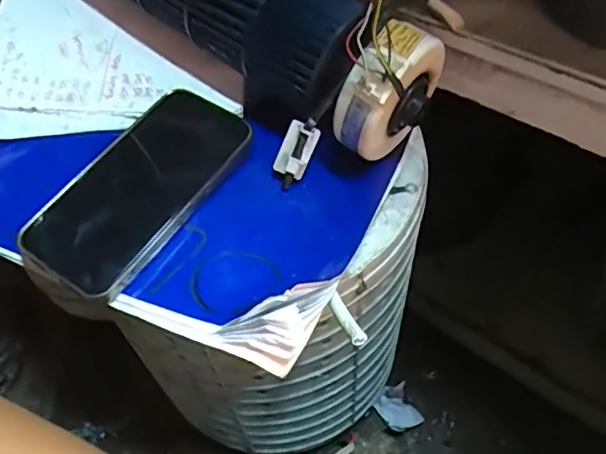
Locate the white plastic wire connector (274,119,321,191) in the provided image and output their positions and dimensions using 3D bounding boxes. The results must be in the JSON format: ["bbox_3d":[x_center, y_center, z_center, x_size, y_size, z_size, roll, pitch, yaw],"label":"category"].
[{"bbox_3d":[-0.005,-0.050,0.389,0.017,0.050,0.014,33,19,28],"label":"white plastic wire connector"}]

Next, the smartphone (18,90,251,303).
[{"bbox_3d":[-0.108,-0.026,0.381,0.080,0.014,0.167,28,62,18],"label":"smartphone"}]

